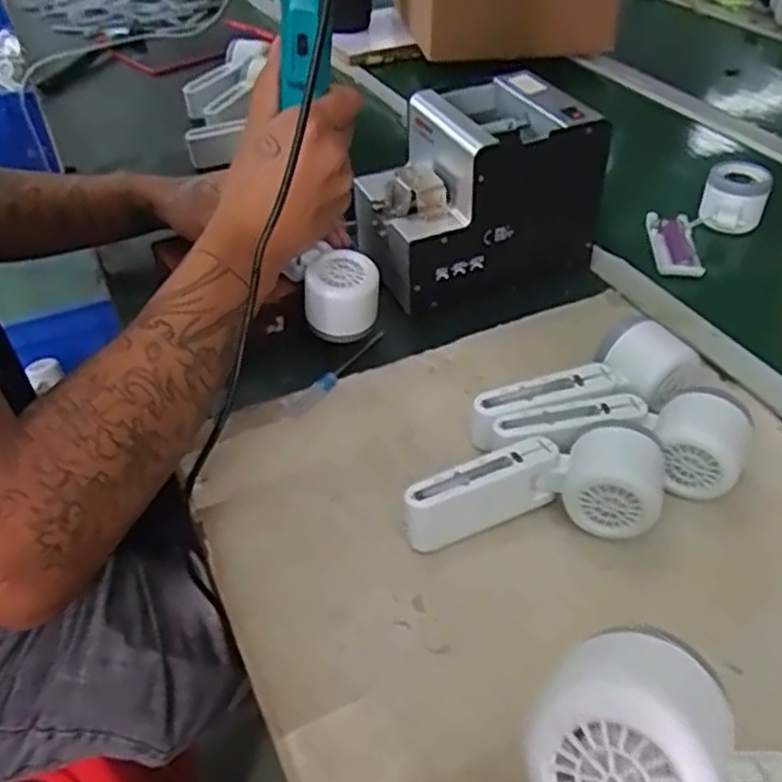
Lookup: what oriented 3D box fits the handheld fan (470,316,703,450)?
[{"bbox_3d":[0.135,0.005,0.541,0.167,0.059,0.057,-20,44,-21],"label":"handheld fan"}]

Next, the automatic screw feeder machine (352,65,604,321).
[{"bbox_3d":[0.073,-0.169,0.674,0.180,0.153,0.126,-16,43,-17],"label":"automatic screw feeder machine"}]

